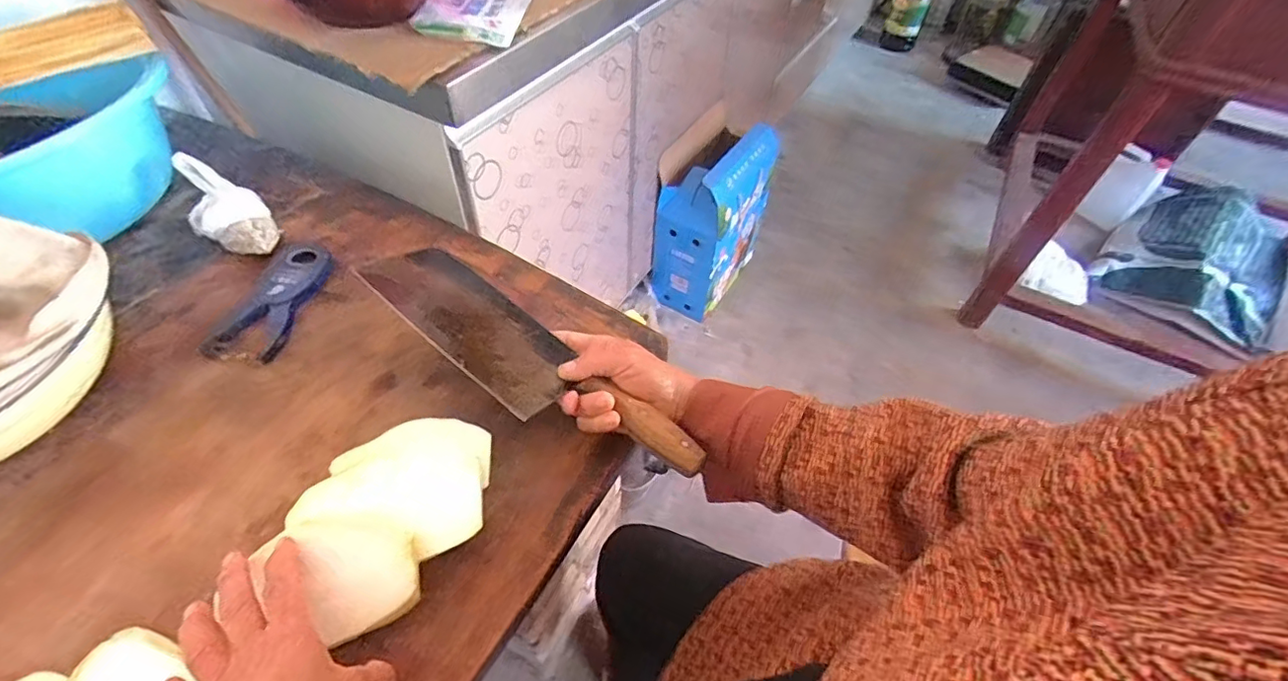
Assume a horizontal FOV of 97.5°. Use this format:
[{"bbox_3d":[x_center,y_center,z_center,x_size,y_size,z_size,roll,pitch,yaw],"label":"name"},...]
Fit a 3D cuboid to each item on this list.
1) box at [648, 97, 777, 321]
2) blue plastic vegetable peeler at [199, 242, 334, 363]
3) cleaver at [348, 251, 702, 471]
[{"bbox_3d":[0.161,-0.296,1.359,0.186,0.380,0.313,26,54,17],"label":"box"},{"bbox_3d":[-0.350,-0.041,0.537,0.064,0.014,0.142,11,51,5],"label":"blue plastic vegetable peeler"},{"bbox_3d":[-0.094,0.016,0.457,0.306,0.029,0.089,33,56,13],"label":"cleaver"}]

